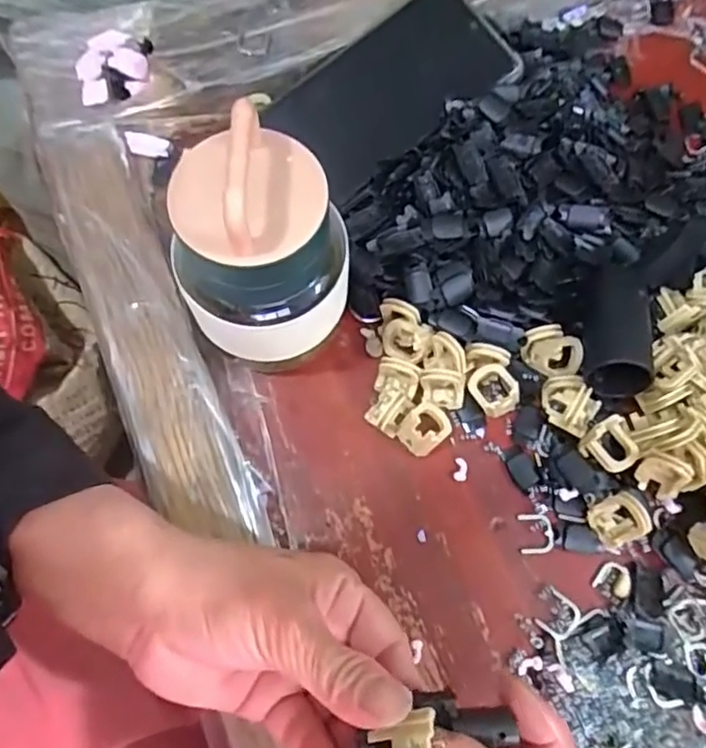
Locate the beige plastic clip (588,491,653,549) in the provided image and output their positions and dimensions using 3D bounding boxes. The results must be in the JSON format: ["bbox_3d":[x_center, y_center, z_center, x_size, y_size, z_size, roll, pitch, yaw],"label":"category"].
[{"bbox_3d":[0.126,0.069,0.288,0.021,0.017,0.022,0,71,0],"label":"beige plastic clip"}]

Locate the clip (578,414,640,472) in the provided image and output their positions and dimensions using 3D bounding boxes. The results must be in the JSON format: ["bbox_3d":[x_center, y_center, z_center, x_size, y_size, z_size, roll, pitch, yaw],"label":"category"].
[{"bbox_3d":[0.127,0.036,0.299,0.024,0.012,0.024,-35,75,-11],"label":"clip"}]

